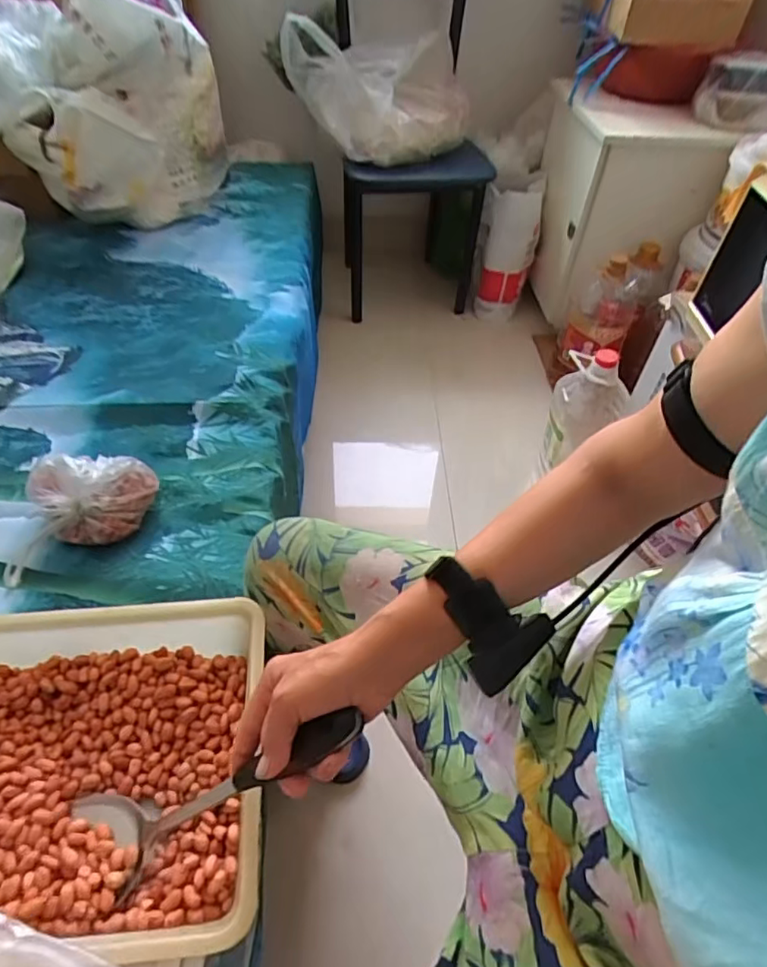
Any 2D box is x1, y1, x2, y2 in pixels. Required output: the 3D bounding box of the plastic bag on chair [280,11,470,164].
[{"bbox_3d":[-0.014,-0.901,1.340,0.426,0.277,0.339,5,48,1],"label":"plastic bag on chair"}]

